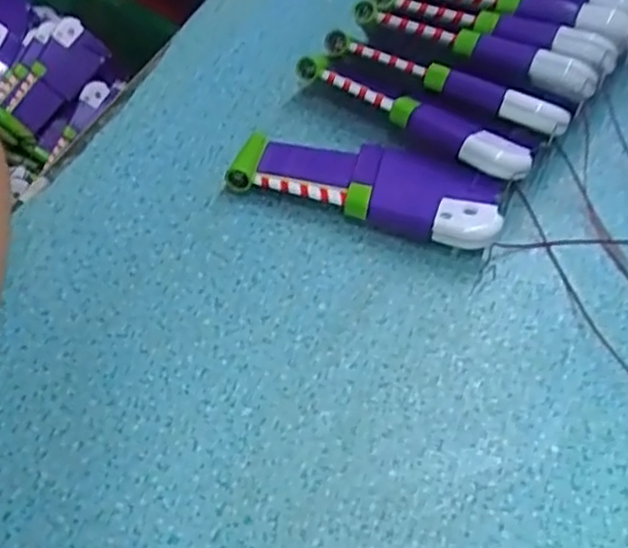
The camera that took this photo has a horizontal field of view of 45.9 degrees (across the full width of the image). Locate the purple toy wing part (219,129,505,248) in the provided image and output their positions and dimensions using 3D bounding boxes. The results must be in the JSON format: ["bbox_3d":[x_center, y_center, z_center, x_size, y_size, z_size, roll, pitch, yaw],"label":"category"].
[{"bbox_3d":[0.023,-0.042,0.334,0.121,0.022,0.043,18,57,12],"label":"purple toy wing part"}]

